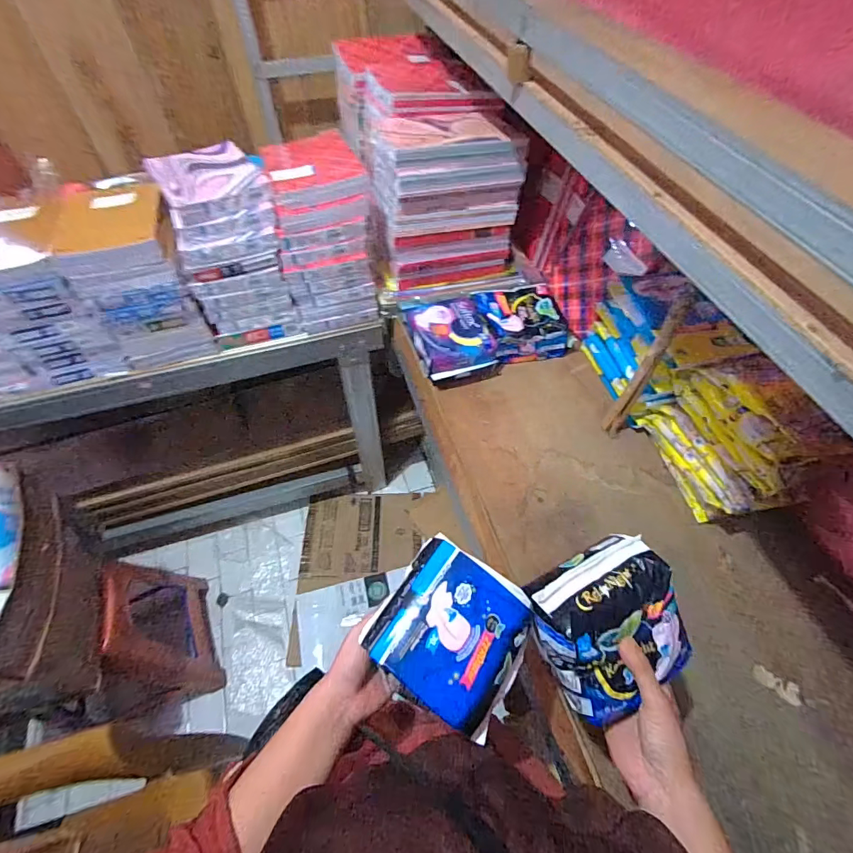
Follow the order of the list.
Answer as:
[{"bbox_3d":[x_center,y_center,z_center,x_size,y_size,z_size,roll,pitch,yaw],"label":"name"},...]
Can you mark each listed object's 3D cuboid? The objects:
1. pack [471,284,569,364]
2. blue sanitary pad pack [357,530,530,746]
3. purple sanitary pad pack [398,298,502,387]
[{"bbox_3d":[0.198,-0.216,0.928,0.166,0.071,0.160,-12,56,-7],"label":"pack"},{"bbox_3d":[0.025,0.184,0.392,0.127,0.054,0.121,30,61,20],"label":"blue sanitary pad pack"},{"bbox_3d":[0.048,-0.179,0.899,0.153,0.083,0.189,-16,57,-10],"label":"purple sanitary pad pack"}]

